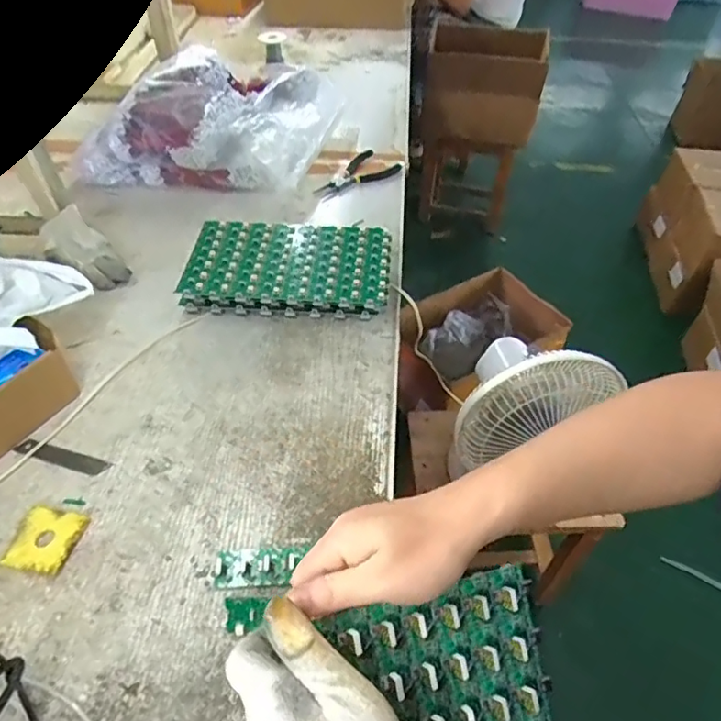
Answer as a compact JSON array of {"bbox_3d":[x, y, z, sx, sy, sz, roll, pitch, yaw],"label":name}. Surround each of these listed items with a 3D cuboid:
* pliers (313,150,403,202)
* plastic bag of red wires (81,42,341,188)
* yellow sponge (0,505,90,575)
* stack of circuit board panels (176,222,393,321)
[{"bbox_3d":[-0.007,-0.294,0.884,0.067,0.024,0.152,34,57,26],"label":"pliers"},{"bbox_3d":[-0.234,-0.406,0.919,0.355,0.115,0.307,8,50,7],"label":"plastic bag of red wires"},{"bbox_3d":[-0.281,0.159,0.491,0.054,0.009,0.055,10,50,8],"label":"yellow sponge"},{"bbox_3d":[-0.088,-0.110,0.690,0.242,0.059,0.130,4,49,3],"label":"stack of circuit board panels"}]

